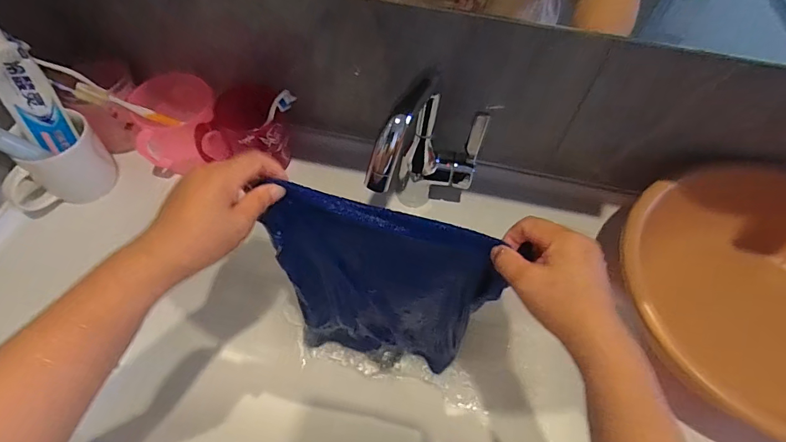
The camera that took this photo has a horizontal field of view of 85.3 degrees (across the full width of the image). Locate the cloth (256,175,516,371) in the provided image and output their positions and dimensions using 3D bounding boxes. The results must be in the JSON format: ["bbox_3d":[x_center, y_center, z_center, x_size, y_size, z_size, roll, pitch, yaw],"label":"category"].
[{"bbox_3d":[-0.013,0.090,0.483,0.210,0.296,0.045,12,56,4],"label":"cloth"}]

